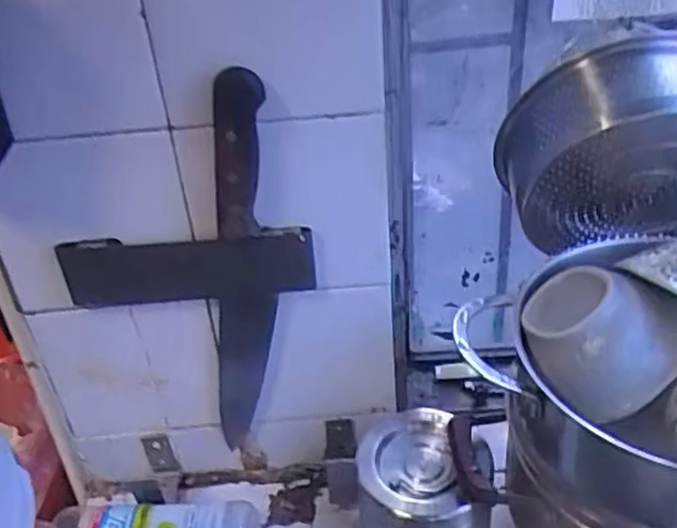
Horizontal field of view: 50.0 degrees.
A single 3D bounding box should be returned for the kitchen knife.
[{"bbox_3d":[-0.079,0.015,0.584,0.056,0.346,0.025,4,36,13],"label":"kitchen knife"}]

